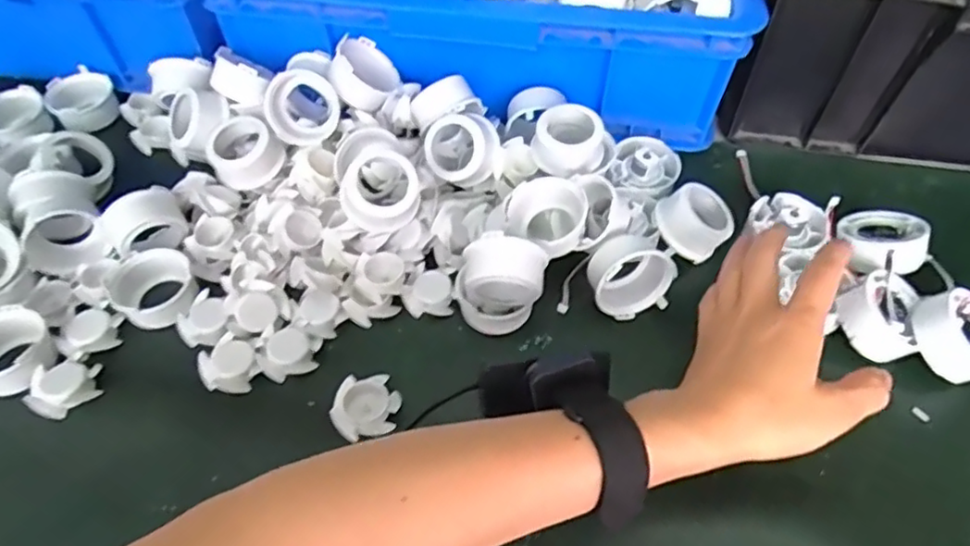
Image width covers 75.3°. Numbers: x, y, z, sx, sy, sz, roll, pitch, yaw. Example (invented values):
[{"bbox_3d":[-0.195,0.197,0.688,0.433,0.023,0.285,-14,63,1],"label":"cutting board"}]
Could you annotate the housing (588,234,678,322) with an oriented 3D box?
[{"bbox_3d":[0.098,-0.001,0.430,0.058,0.049,0.048,-11,55,-8],"label":"housing"}]

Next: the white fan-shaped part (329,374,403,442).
[{"bbox_3d":[-0.074,0.083,0.393,0.041,0.015,0.037,-9,55,-6],"label":"white fan-shaped part"}]

